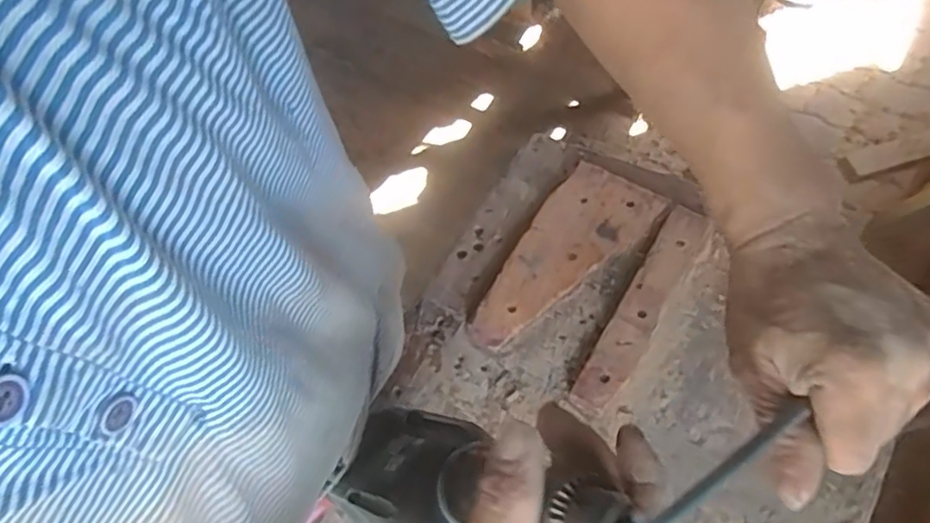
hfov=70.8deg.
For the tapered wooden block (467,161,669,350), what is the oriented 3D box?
[{"bbox_3d":[0.105,0.001,0.715,0.105,0.022,0.247,33,69,18],"label":"tapered wooden block"}]

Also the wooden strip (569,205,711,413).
[{"bbox_3d":[0.189,0.045,0.691,0.043,0.018,0.253,28,67,16],"label":"wooden strip"}]

